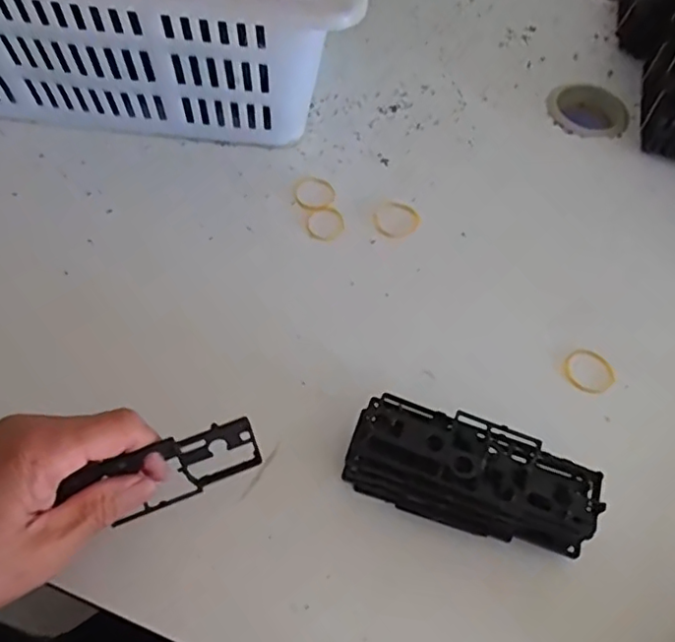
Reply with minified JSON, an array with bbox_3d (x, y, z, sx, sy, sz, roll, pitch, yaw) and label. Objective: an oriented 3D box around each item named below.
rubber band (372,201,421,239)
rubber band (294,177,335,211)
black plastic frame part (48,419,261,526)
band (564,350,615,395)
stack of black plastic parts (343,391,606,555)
[{"bbox_3d":[0.044,-0.076,0.446,0.035,0.004,0.032,2,57,-3],"label":"rubber band"},{"bbox_3d":[-0.016,-0.095,0.451,0.030,0.004,0.031,2,57,-3],"label":"rubber band"},{"bbox_3d":[-0.080,0.074,0.295,0.084,0.046,0.005,-23,42,-10],"label":"black plastic frame part"},{"bbox_3d":[0.162,0.033,0.385,0.029,0.004,0.031,2,57,-3],"label":"band"},{"bbox_3d":[0.070,0.084,0.326,0.125,0.045,0.049,17,58,7],"label":"stack of black plastic parts"}]

